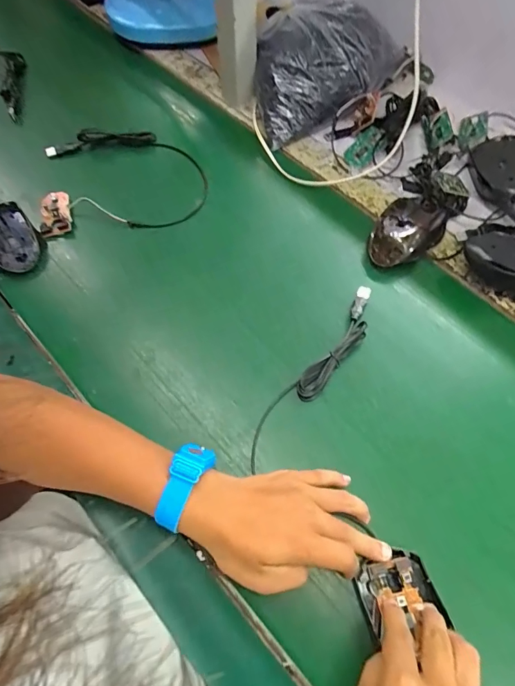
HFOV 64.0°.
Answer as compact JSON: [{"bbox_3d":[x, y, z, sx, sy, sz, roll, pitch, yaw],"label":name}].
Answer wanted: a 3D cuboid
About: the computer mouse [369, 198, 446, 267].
[{"bbox_3d":[0.178,-0.134,0.489,0.071,0.042,0.113,35,72,16],"label":"computer mouse"}]

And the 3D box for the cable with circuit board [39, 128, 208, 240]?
[{"bbox_3d":[-0.177,-0.221,0.543,0.209,0.035,0.167,-8,66,-1],"label":"cable with circuit board"}]

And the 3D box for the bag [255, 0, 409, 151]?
[{"bbox_3d":[0.083,-0.386,0.583,0.171,0.074,0.236,27,70,13],"label":"bag"}]

